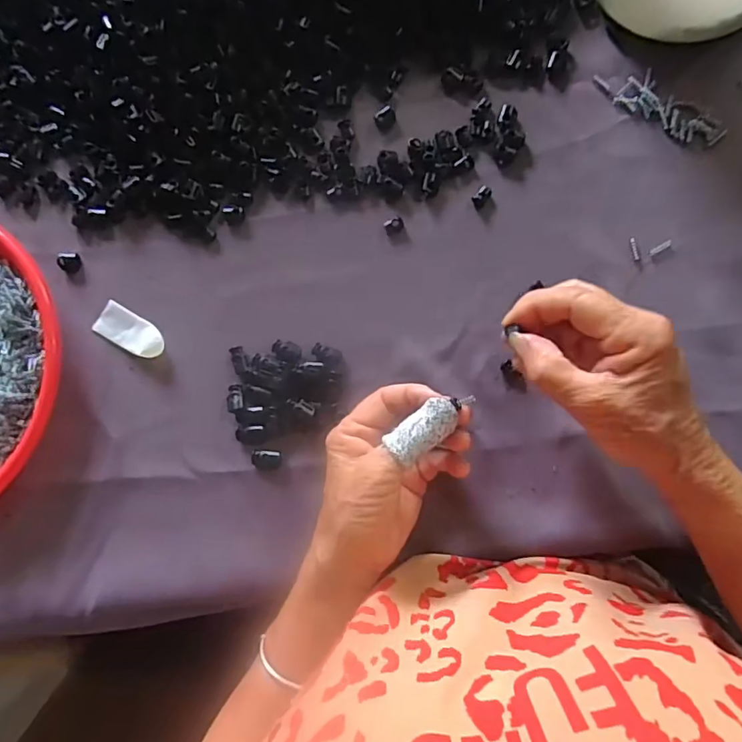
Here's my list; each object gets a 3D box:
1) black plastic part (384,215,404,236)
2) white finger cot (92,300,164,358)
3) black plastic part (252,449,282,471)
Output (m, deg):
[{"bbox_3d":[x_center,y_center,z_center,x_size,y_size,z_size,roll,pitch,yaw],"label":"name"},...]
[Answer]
[{"bbox_3d":[0.017,-0.106,0.380,0.014,0.004,0.012,-23,85,2],"label":"black plastic part"},{"bbox_3d":[-0.180,-0.030,0.391,0.055,0.009,0.026,29,89,5],"label":"white finger cot"},{"bbox_3d":[-0.074,0.063,0.369,0.020,0.005,0.015,6,87,4],"label":"black plastic part"}]

